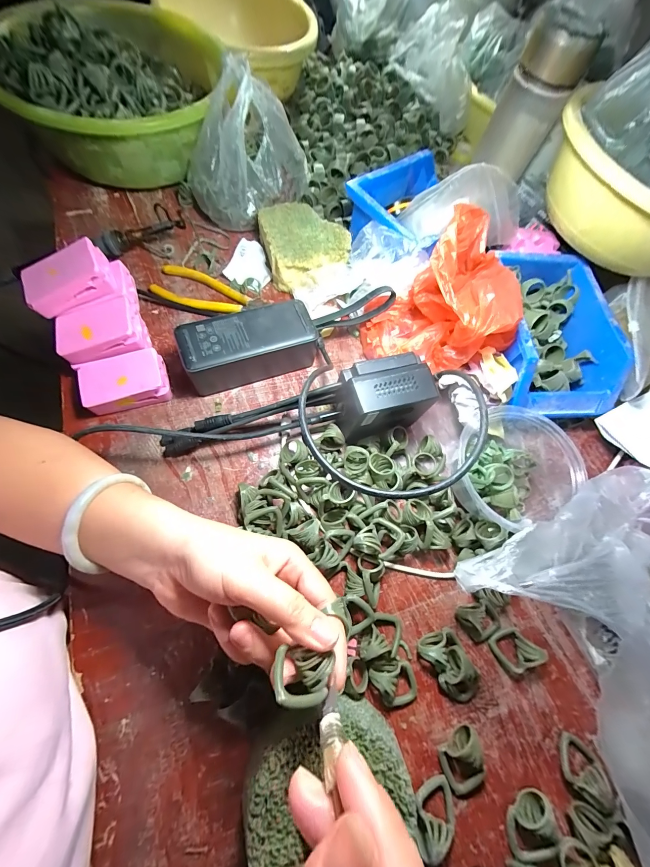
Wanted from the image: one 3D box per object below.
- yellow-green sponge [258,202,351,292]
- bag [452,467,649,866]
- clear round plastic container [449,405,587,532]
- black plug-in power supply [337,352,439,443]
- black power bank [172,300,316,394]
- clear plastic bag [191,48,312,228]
[{"bbox_3d":[-0.024,-0.228,0.396,0.104,0.037,0.117,-5,69,-9],"label":"yellow-green sponge"},{"bbox_3d":[0.240,0.145,0.229,0.215,0.111,0.238,-29,75,-17],"label":"bag"},{"bbox_3d":[0.178,0.028,0.304,0.110,0.057,0.118,2,68,-6],"label":"clear round plastic container"},{"bbox_3d":[0.052,-0.026,0.315,0.080,0.083,0.055,-15,71,-13],"label":"black plug-in power supply"},{"bbox_3d":[-0.074,-0.088,0.325,0.128,0.043,0.055,-17,71,-13],"label":"black power bank"},{"bbox_3d":[-0.092,-0.321,0.375,0.140,0.124,0.090,-4,69,-9],"label":"clear plastic bag"}]

